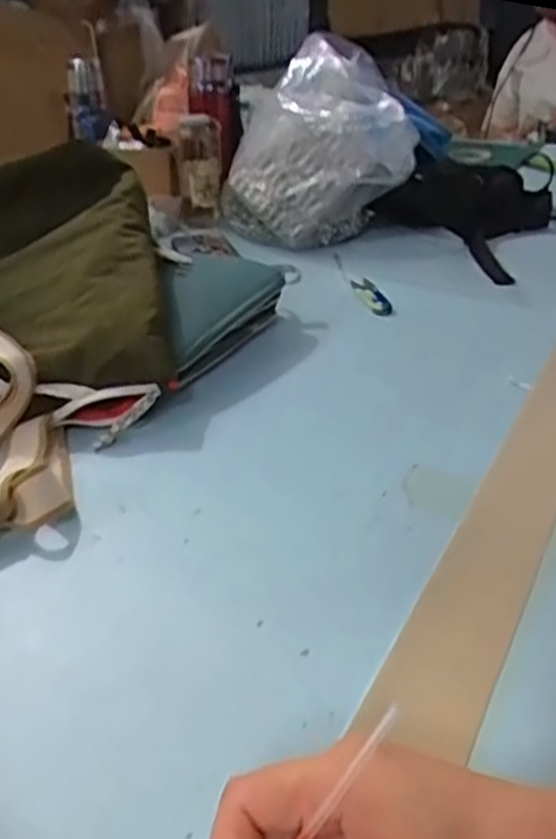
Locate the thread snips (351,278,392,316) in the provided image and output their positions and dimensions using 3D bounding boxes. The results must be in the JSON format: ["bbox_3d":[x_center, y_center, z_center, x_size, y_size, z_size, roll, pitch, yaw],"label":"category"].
[{"bbox_3d":[0.110,-0.142,0.874,0.029,0.012,0.111,-5,29,-7],"label":"thread snips"}]

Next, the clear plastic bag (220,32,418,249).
[{"bbox_3d":[0.048,-0.349,0.959,0.232,0.239,0.260,-3,29,-2],"label":"clear plastic bag"}]

